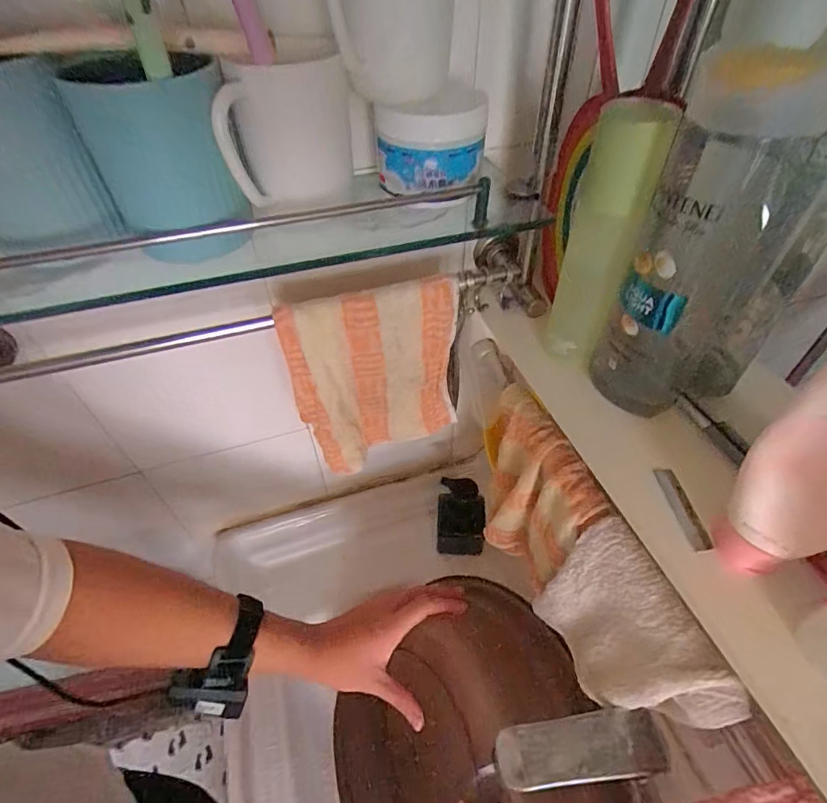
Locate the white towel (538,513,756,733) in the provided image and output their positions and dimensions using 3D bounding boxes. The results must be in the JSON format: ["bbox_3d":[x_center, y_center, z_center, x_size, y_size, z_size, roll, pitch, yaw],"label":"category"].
[{"bbox_3d":[0.163,0.187,0.362,0.048,0.138,0.133,-17,51,-14],"label":"white towel"}]

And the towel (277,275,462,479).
[{"bbox_3d":[-0.035,-0.015,0.454,0.161,0.195,0.045,-13,50,-11],"label":"towel"}]

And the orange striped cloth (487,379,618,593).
[{"bbox_3d":[0.112,0.098,0.471,0.052,0.176,0.156,-16,50,-13],"label":"orange striped cloth"}]

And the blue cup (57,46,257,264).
[{"bbox_3d":[-0.142,-0.136,0.269,0.076,0.111,0.068,-20,51,-16],"label":"blue cup"}]

